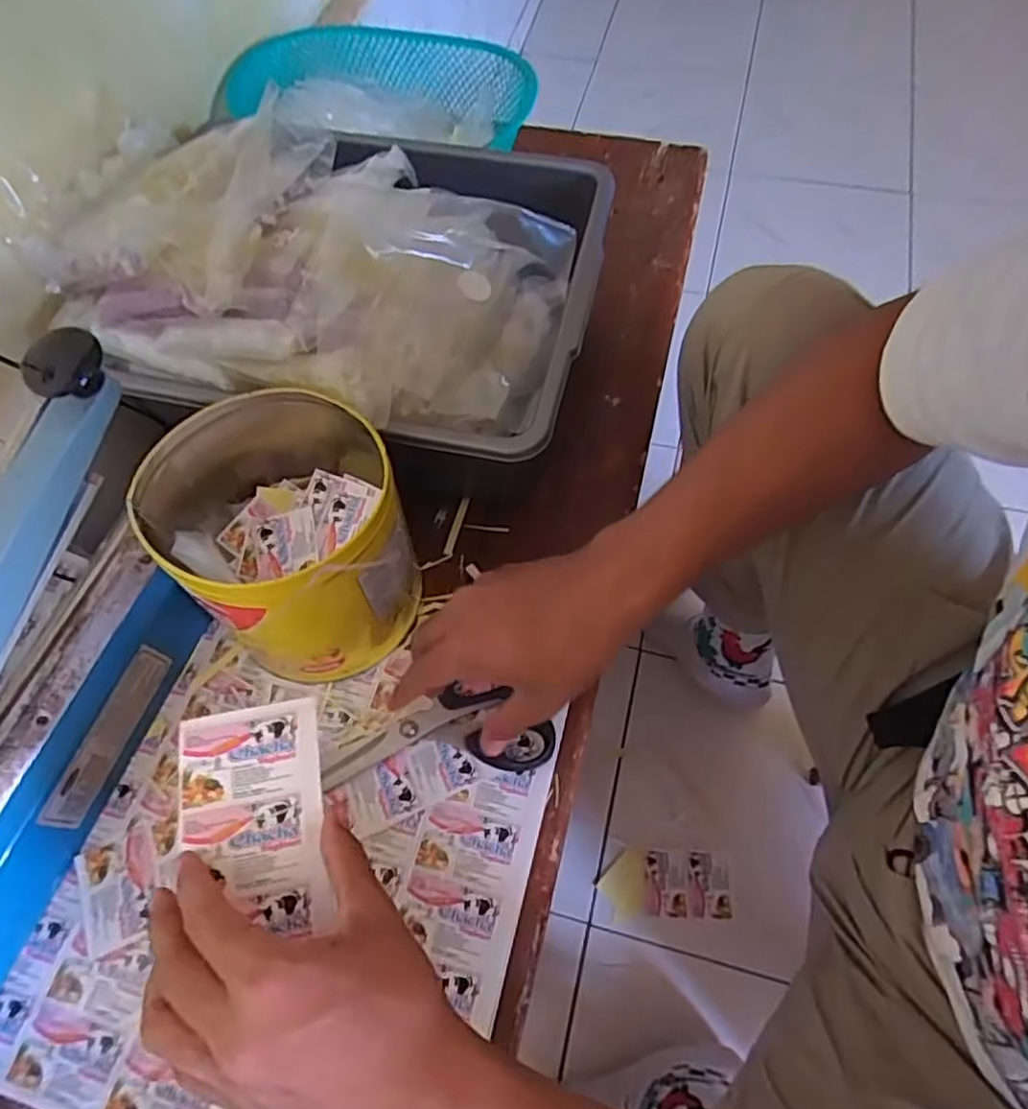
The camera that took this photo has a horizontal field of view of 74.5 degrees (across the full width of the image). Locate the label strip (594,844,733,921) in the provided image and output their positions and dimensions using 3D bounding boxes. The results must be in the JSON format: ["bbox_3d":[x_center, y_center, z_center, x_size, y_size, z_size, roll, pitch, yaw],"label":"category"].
[{"bbox_3d":[0.159,0.346,0.710,0.132,0.004,0.065,-2,63,2],"label":"label strip"}]

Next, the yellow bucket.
[{"bbox_3d":[-0.155,-0.016,0.479,0.147,0.155,0.174,-41,68,-16],"label":"yellow bucket"}]

